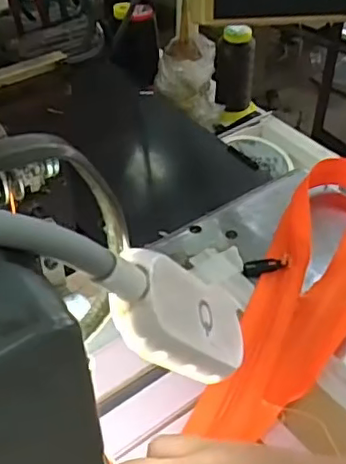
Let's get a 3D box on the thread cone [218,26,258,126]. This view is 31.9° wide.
[{"bbox_3d":[0.083,-0.196,0.754,0.049,0.110,0.045,-2,43,-3],"label":"thread cone"}]

